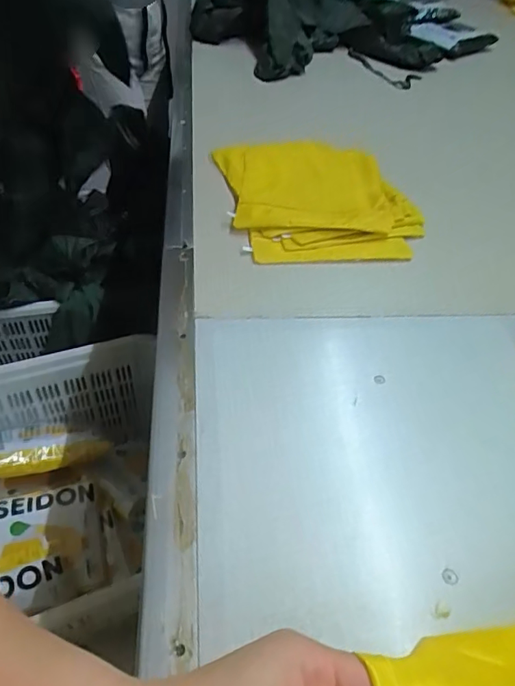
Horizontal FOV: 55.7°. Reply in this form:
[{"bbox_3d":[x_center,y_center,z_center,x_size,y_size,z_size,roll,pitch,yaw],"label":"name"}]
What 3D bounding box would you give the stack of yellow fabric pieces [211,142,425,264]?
[{"bbox_3d":[0.116,-0.282,0.910,0.344,0.051,0.381,-7,46,-9],"label":"stack of yellow fabric pieces"}]

